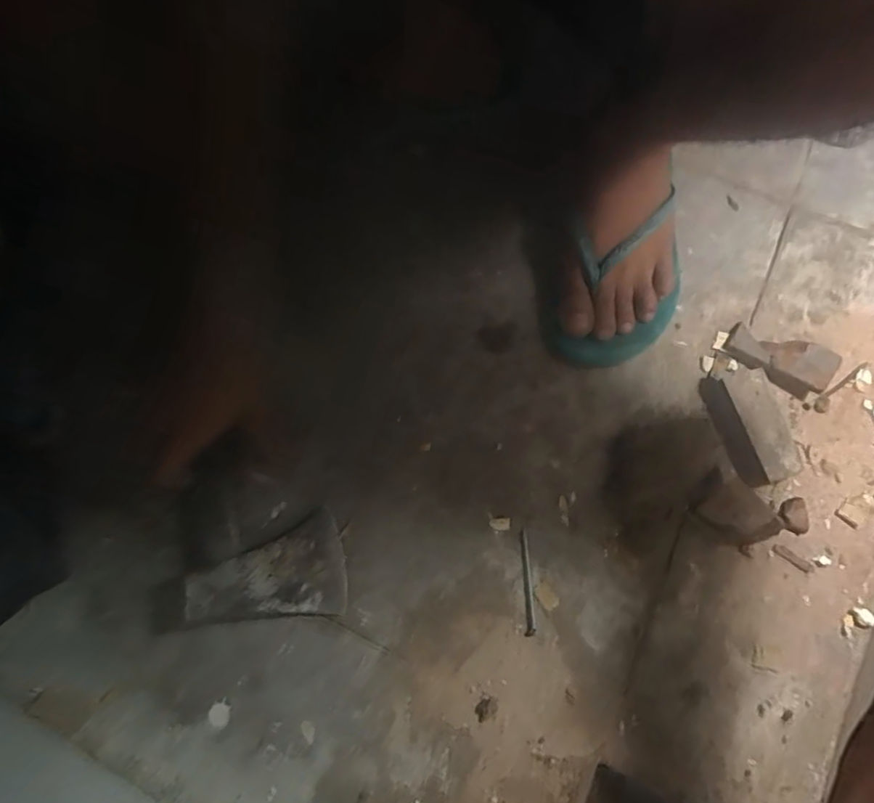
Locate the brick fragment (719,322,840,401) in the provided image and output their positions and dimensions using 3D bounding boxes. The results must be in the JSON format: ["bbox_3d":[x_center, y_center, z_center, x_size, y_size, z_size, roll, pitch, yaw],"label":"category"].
[{"bbox_3d":[0.284,-0.037,0.438,0.081,0.022,0.042,28,76,7],"label":"brick fragment"}]

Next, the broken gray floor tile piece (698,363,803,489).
[{"bbox_3d":[0.254,0.018,0.424,0.048,0.018,0.093,-12,75,-4],"label":"broken gray floor tile piece"}]

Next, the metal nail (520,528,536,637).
[{"bbox_3d":[0.068,0.135,0.396,0.008,0.004,0.076,0,74,-1],"label":"metal nail"}]

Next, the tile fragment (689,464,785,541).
[{"bbox_3d":[0.229,0.084,0.405,0.056,0.023,0.039,31,76,28],"label":"tile fragment"}]

